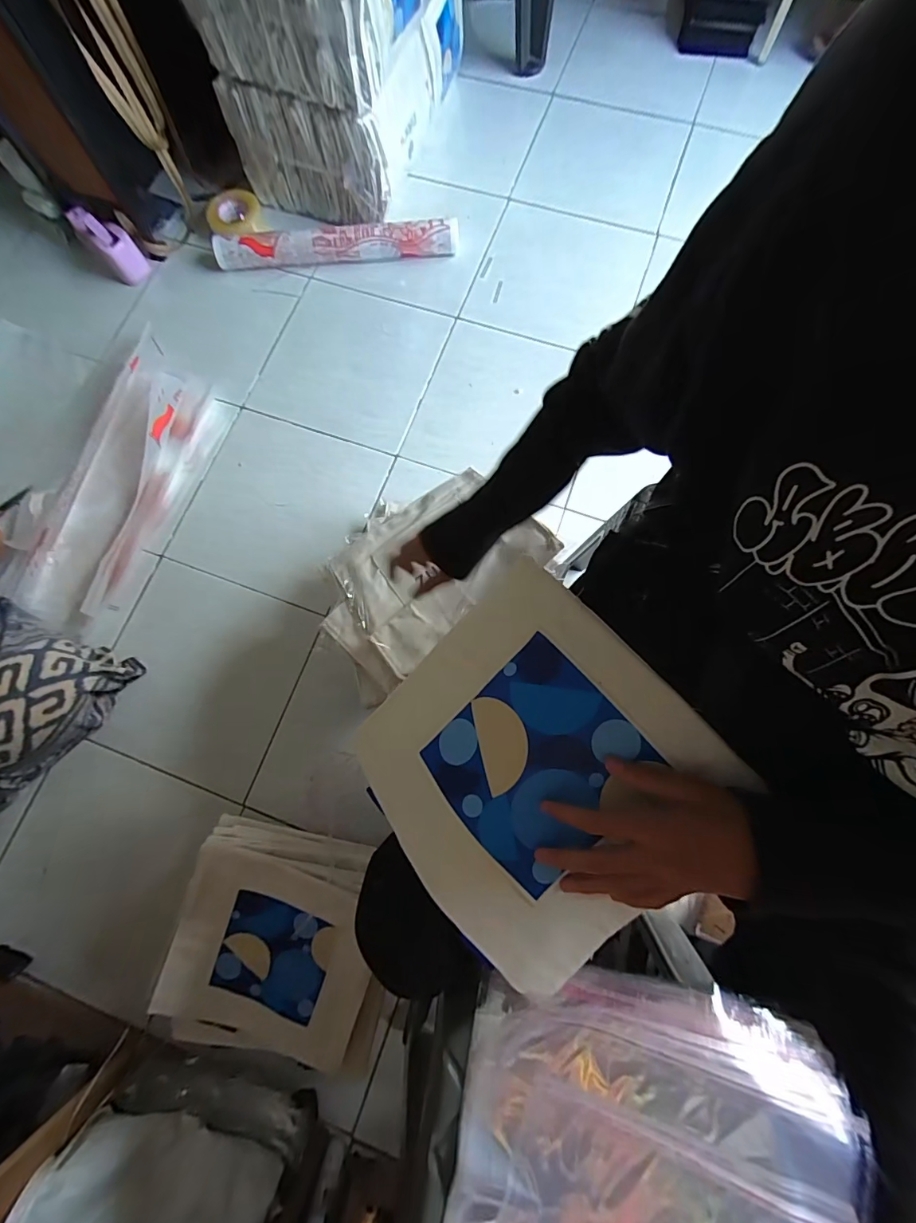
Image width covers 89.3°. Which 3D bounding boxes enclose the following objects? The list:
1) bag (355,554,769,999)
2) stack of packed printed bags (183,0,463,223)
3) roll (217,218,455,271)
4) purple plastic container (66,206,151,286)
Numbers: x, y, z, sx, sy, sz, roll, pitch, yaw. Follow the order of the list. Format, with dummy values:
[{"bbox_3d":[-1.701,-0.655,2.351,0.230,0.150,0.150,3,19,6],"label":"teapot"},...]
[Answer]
[{"bbox_3d":[0.061,0.130,0.392,0.250,0.051,0.261,-46,70,6],"label":"bag"},{"bbox_3d":[-0.239,-1.389,1.055,0.409,0.495,0.662,25,79,7],"label":"stack of packed printed bags"},{"bbox_3d":[-0.316,-0.929,1.175,0.613,0.069,0.076,-2,77,1],"label":"roll"},{"bbox_3d":[-0.897,-0.943,1.180,0.212,0.080,0.080,38,80,-18],"label":"purple plastic container"}]

